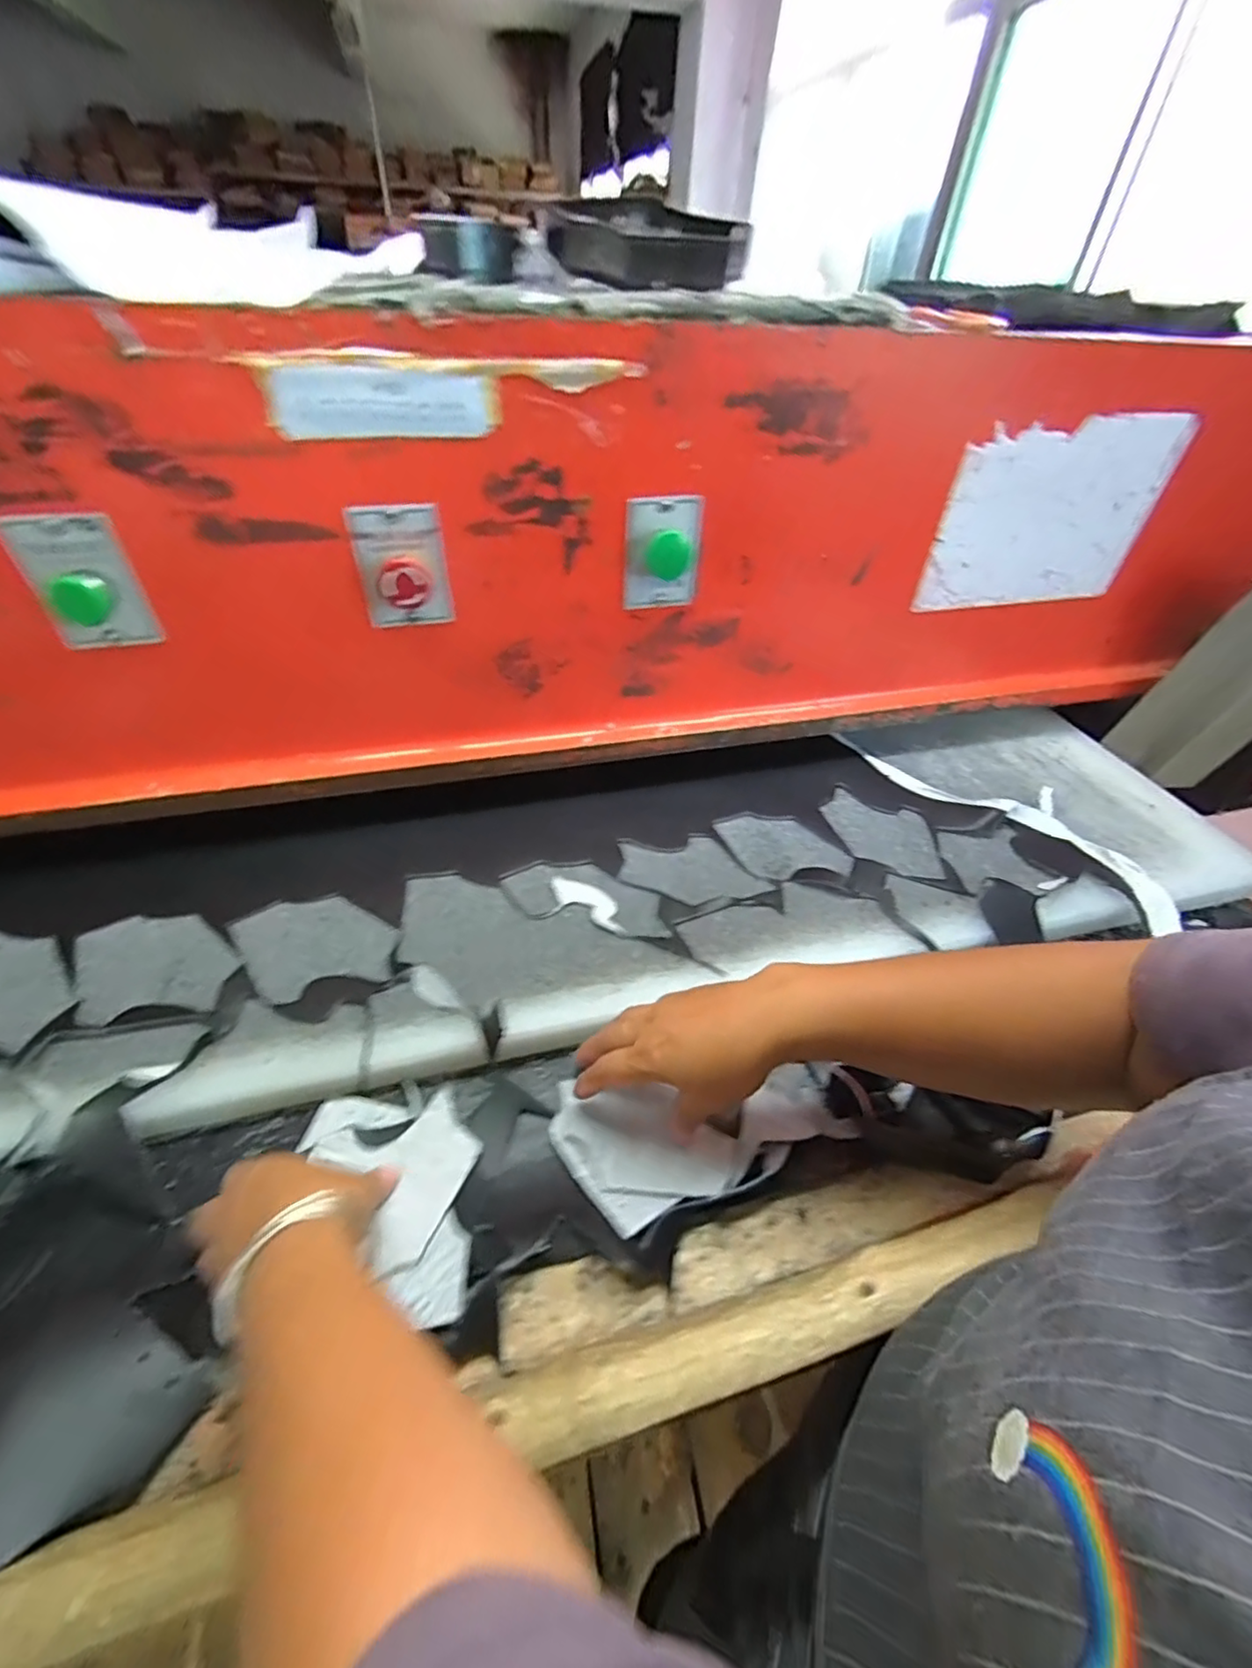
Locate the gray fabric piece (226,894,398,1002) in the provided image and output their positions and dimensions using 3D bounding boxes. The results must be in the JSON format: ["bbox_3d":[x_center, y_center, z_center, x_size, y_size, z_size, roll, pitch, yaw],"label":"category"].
[{"bbox_3d":[-0.257,0.090,0.514,0.122,0.009,0.096,-9,43,-15],"label":"gray fabric piece"}]

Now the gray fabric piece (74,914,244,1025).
[{"bbox_3d":[-0.372,0.102,0.489,0.118,0.006,0.097,-5,42,-10],"label":"gray fabric piece"}]

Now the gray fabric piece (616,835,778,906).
[{"bbox_3d":[0.065,0.035,0.600,0.134,0.012,0.082,-2,42,-8],"label":"gray fabric piece"}]

